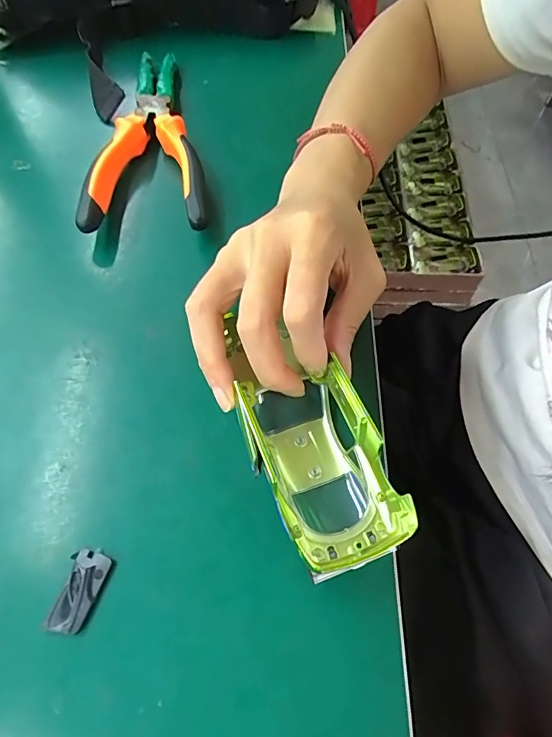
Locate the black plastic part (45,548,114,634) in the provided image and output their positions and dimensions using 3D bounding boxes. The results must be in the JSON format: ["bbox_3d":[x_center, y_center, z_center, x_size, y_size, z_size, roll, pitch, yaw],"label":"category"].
[{"bbox_3d":[-0.086,0.098,0.203,0.018,0.004,0.033,14,62,5],"label":"black plastic part"}]

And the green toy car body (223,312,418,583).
[{"bbox_3d":[0.016,0.030,0.224,0.062,0.033,0.125,-19,65,-13],"label":"green toy car body"}]

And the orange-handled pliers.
[{"bbox_3d":[-0.092,-0.168,0.330,0.076,0.030,0.185,-4,62,-5],"label":"orange-handled pliers"}]

